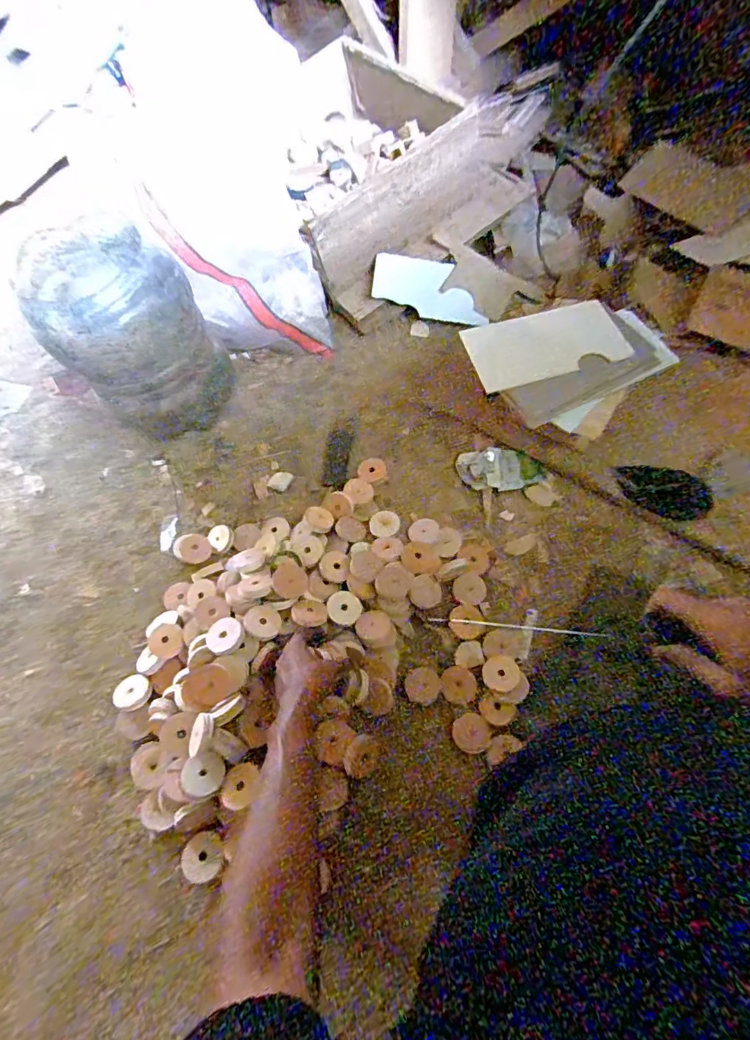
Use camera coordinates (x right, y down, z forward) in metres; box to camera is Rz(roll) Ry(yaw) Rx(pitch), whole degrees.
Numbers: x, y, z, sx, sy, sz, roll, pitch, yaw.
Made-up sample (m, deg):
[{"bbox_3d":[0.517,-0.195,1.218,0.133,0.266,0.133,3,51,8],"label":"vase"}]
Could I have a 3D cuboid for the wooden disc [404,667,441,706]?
[{"bbox_3d":[0.070,0.242,0.702,0.049,0.010,0.050,-1,63,2],"label":"wooden disc"}]

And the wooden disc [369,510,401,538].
[{"bbox_3d":[0.017,0.006,0.815,0.050,0.005,0.053,-4,57,6],"label":"wooden disc"}]

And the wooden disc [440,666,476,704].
[{"bbox_3d":[0.123,0.240,0.702,0.048,0.009,0.052,-1,63,2],"label":"wooden disc"}]

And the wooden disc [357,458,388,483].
[{"bbox_3d":[-0.005,-0.090,0.864,0.050,0.004,0.047,-1,63,2],"label":"wooden disc"}]

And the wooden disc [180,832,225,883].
[{"bbox_3d":[-0.210,0.410,0.585,0.053,0.010,0.050,-1,63,2],"label":"wooden disc"}]

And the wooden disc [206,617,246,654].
[{"bbox_3d":[-0.209,0.160,0.670,0.049,0.006,0.050,1,67,-3],"label":"wooden disc"}]

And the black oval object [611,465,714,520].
[{"bbox_3d":[0.472,-0.048,0.794,0.152,0.007,0.074,20,93,12],"label":"black oval object"}]

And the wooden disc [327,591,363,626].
[{"bbox_3d":[-0.046,0.132,0.725,0.049,0.013,0.051,-1,63,2],"label":"wooden disc"}]

